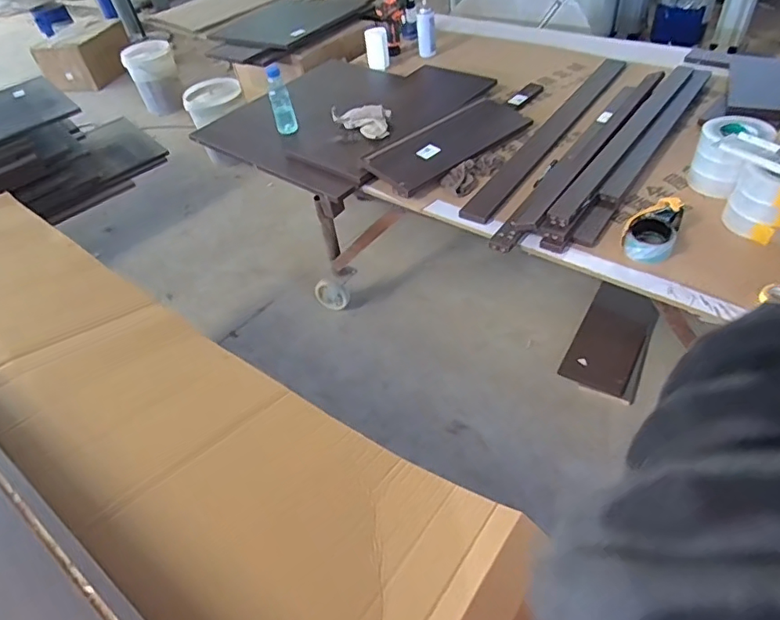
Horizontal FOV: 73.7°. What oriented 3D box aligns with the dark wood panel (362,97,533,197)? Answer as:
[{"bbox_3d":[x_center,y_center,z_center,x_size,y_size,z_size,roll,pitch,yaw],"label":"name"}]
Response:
[{"bbox_3d":[0.176,-0.483,1.482,0.512,0.022,0.205,-35,62,-27],"label":"dark wood panel"}]

